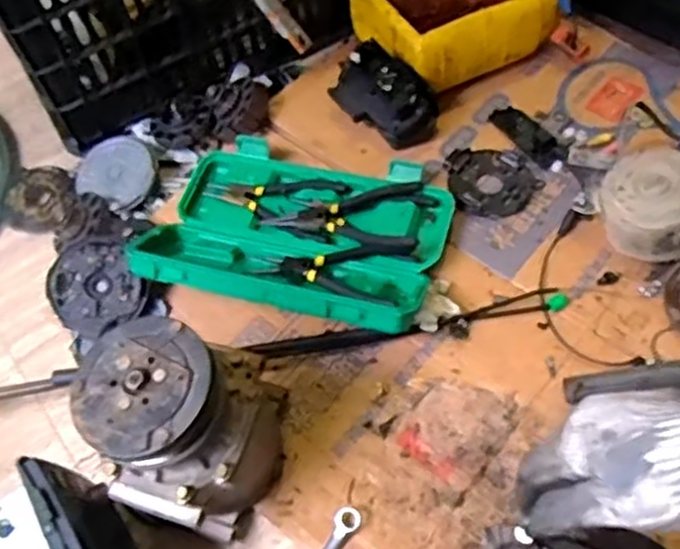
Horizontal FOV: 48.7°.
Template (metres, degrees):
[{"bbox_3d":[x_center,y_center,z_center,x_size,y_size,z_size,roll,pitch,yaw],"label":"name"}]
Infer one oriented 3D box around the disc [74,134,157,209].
[{"bbox_3d":[-0.254,-0.121,0.856,0.101,0.022,0.083,24,63,20],"label":"disc"}]

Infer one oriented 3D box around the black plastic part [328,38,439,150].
[{"bbox_3d":[0.050,-0.200,0.840,0.117,0.081,0.072,36,69,23],"label":"black plastic part"}]

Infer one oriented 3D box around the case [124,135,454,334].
[{"bbox_3d":[-0.044,-0.049,0.763,0.291,0.071,0.217,14,60,15],"label":"case"}]

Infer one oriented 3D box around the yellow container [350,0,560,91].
[{"bbox_3d":[0.140,-0.315,0.903,0.214,0.099,0.188,-22,60,-7],"label":"yellow container"}]

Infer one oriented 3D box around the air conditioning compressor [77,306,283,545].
[{"bbox_3d":[-0.118,0.128,0.596,0.126,0.186,0.121,-3,58,5],"label":"air conditioning compressor"}]

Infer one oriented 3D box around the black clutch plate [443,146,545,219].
[{"bbox_3d":[0.164,-0.101,0.808,0.100,0.013,0.088,5,59,10],"label":"black clutch plate"}]

